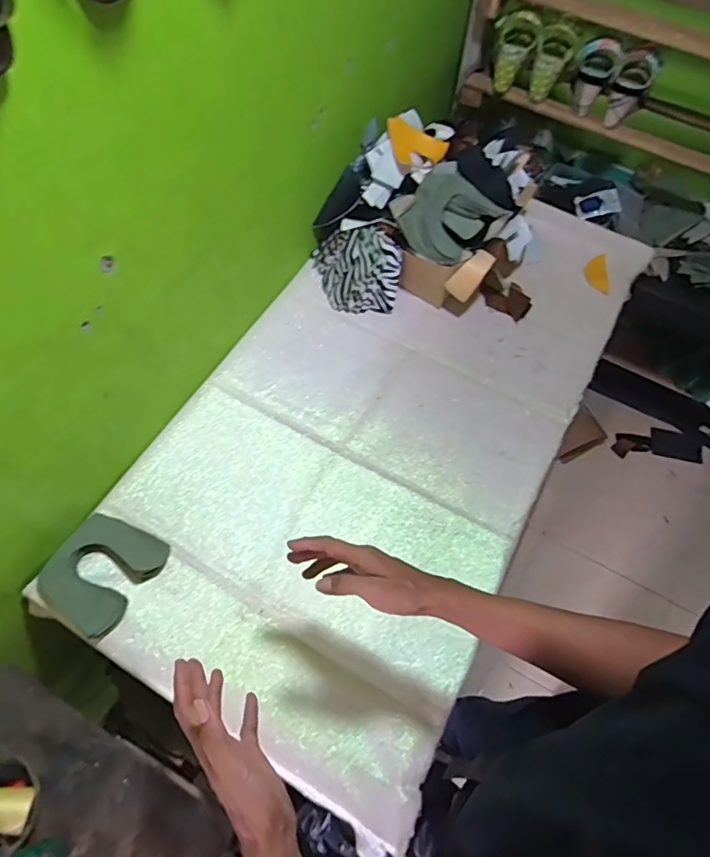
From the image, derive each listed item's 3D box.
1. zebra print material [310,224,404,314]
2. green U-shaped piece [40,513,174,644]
[{"bbox_3d":[0.001,-0.317,1.000,0.163,0.118,0.141,3,64,-2],"label":"zebra print material"},{"bbox_3d":[-0.367,0.205,0.752,0.132,0.021,0.151,29,54,4],"label":"green U-shaped piece"}]

